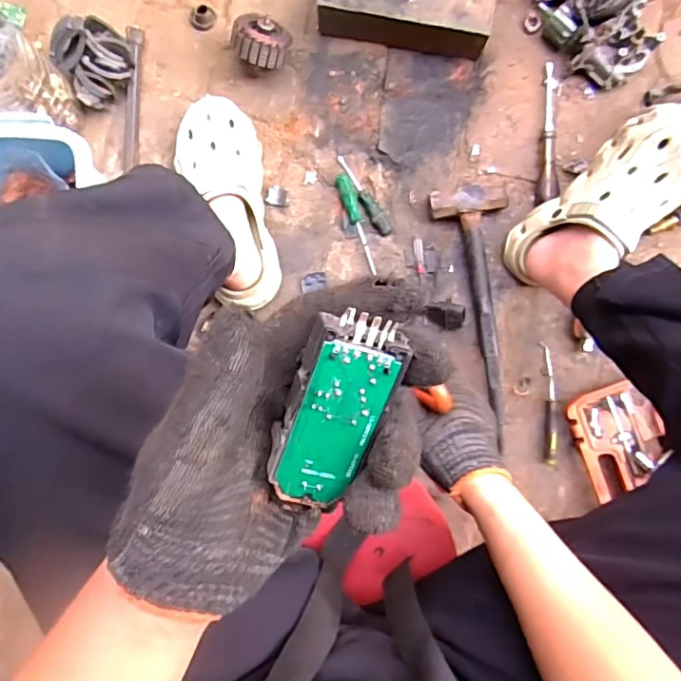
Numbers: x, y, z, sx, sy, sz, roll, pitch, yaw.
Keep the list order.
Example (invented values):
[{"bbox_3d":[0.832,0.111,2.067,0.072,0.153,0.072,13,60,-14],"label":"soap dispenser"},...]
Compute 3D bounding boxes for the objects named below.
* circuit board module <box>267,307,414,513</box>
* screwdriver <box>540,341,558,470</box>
[{"bbox_3d":[-0.002,0.029,0.206,0.035,0.010,0.076,18,104,-5],"label":"circuit board module"},{"bbox_3d":[0.282,0.088,0.740,0.016,0.016,0.167,-2,91,0],"label":"screwdriver"}]

